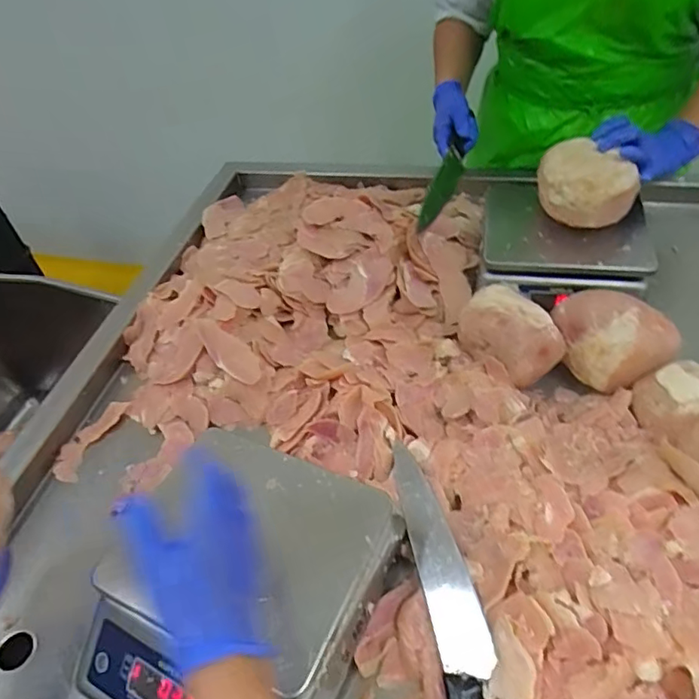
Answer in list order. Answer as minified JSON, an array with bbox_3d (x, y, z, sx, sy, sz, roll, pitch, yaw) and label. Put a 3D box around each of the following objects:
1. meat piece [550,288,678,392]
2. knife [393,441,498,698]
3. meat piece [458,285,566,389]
[{"bbox_3d":[0.326,-0.016,0.683,0.089,0.084,0.140,-28,51,-19],"label":"meat piece"},{"bbox_3d":[0.098,0.251,0.506,0.048,0.027,0.354,-9,47,-3],"label":"knife"},{"bbox_3d":[0.205,-0.017,0.699,0.081,0.086,0.134,-38,55,-26],"label":"meat piece"}]

